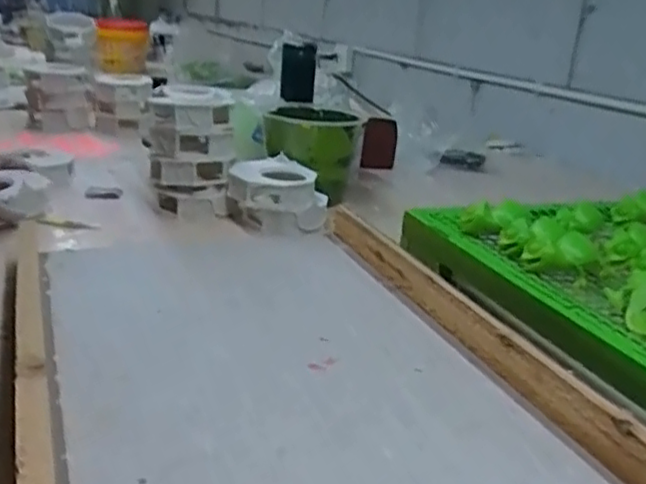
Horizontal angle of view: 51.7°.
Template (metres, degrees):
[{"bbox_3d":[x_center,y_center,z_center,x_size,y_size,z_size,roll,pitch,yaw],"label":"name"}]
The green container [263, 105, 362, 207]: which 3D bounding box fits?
[{"bbox_3d":[-0.009,-0.134,1.020,0.108,0.124,0.134,18,24,31],"label":"green container"}]

